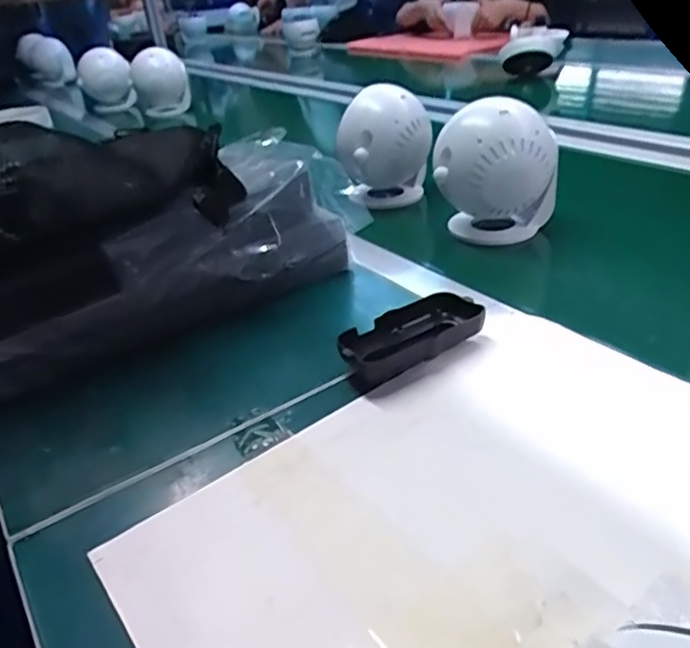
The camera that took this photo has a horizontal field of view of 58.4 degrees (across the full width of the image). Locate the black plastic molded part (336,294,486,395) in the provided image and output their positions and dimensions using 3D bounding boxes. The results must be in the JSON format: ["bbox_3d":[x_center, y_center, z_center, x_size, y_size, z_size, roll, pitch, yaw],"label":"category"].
[{"bbox_3d":[0.049,0.010,0.459,0.116,0.029,0.042,-21,33,-23],"label":"black plastic molded part"}]

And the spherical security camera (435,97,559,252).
[{"bbox_3d":[0.146,-0.145,0.610,0.093,0.133,0.102,21,40,38],"label":"spherical security camera"}]

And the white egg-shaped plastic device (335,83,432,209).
[{"bbox_3d":[0.049,-0.206,0.731,0.098,0.132,0.083,1,31,12],"label":"white egg-shaped plastic device"}]

